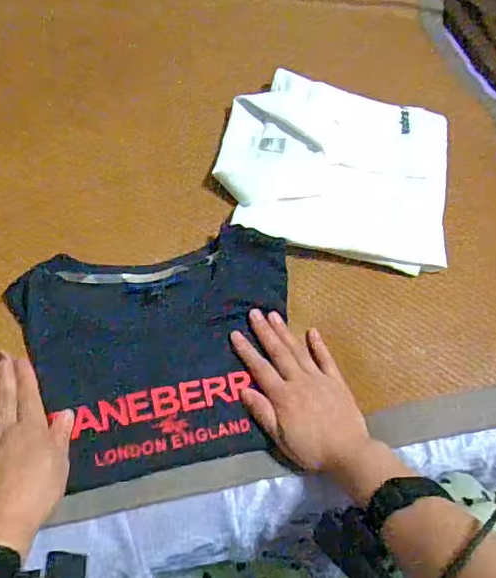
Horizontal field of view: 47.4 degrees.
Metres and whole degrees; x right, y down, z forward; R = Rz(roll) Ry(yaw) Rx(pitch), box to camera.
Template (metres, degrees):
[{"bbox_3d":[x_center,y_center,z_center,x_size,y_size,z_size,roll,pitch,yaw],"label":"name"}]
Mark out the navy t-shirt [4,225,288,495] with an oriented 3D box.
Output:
[{"bbox_3d":[-0.077,0.056,0.541,0.257,0.038,0.217,-10,62,-10],"label":"navy t-shirt"}]

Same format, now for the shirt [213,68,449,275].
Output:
[{"bbox_3d":[0.099,-0.146,0.652,0.257,0.039,0.228,13,60,3],"label":"shirt"}]

